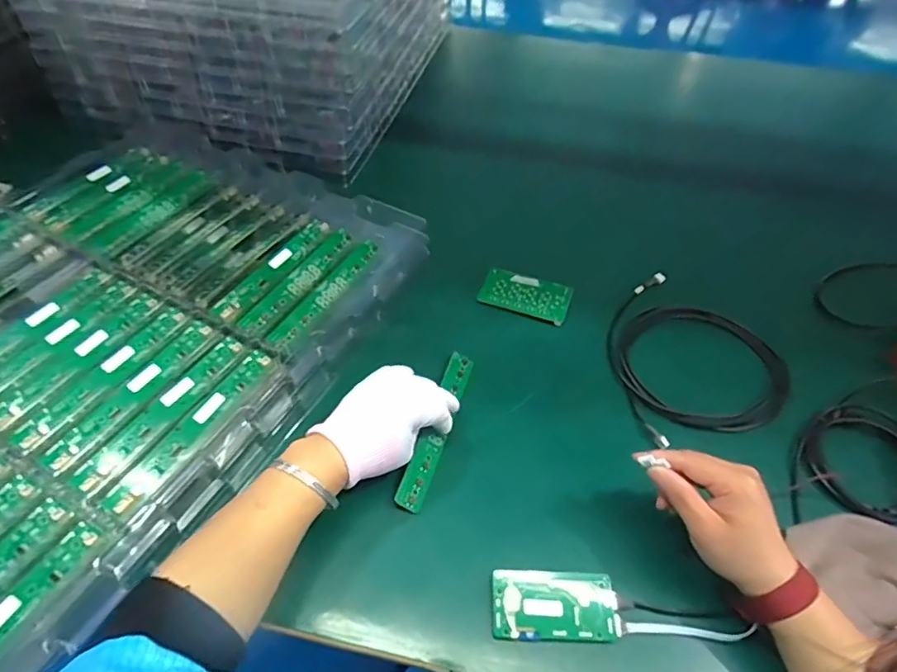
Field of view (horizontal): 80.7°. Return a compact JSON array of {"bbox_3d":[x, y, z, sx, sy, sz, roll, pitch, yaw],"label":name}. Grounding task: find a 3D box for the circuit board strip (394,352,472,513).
[{"bbox_3d":[-0.011,0.087,0.524,0.025,0.008,0.179,28,52,-8],"label":"circuit board strip"}]

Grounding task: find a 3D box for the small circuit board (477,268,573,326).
[{"bbox_3d":[0.094,-0.051,0.647,0.106,0.007,0.055,20,60,15],"label":"small circuit board"}]

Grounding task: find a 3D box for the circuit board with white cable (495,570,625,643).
[{"bbox_3d":[0.086,0.217,0.427,0.100,0.011,0.052,2,51,-1],"label":"circuit board with white cable"}]

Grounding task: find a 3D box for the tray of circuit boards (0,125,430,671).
[{"bbox_3d":[-0.380,0.011,0.525,0.468,0.056,0.663,23,53,16],"label":"tray of circuit boards"}]

